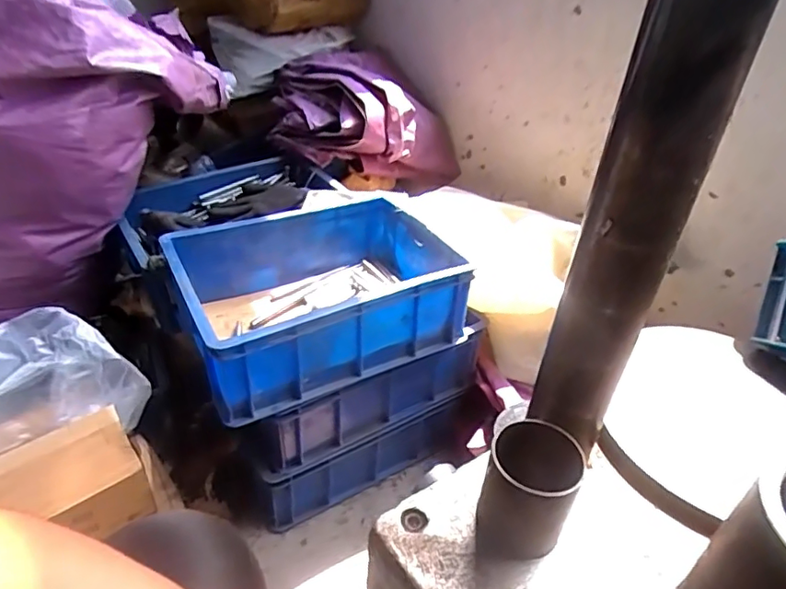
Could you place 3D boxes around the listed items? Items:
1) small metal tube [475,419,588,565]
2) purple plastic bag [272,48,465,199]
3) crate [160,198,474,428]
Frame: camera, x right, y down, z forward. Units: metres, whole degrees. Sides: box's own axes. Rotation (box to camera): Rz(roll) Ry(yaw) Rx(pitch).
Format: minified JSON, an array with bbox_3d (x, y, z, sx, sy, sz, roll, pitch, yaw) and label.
[{"bbox_3d":[0.103,0.152,0.434,0.068,0.099,0.064,1,36,-4],"label":"small metal tube"},{"bbox_3d":[-0.070,-0.405,1.288,0.390,0.231,0.363,-26,46,-35],"label":"purple plastic bag"},{"bbox_3d":[-0.115,-0.008,0.867,0.404,0.139,0.290,-16,41,-26],"label":"crate"}]

